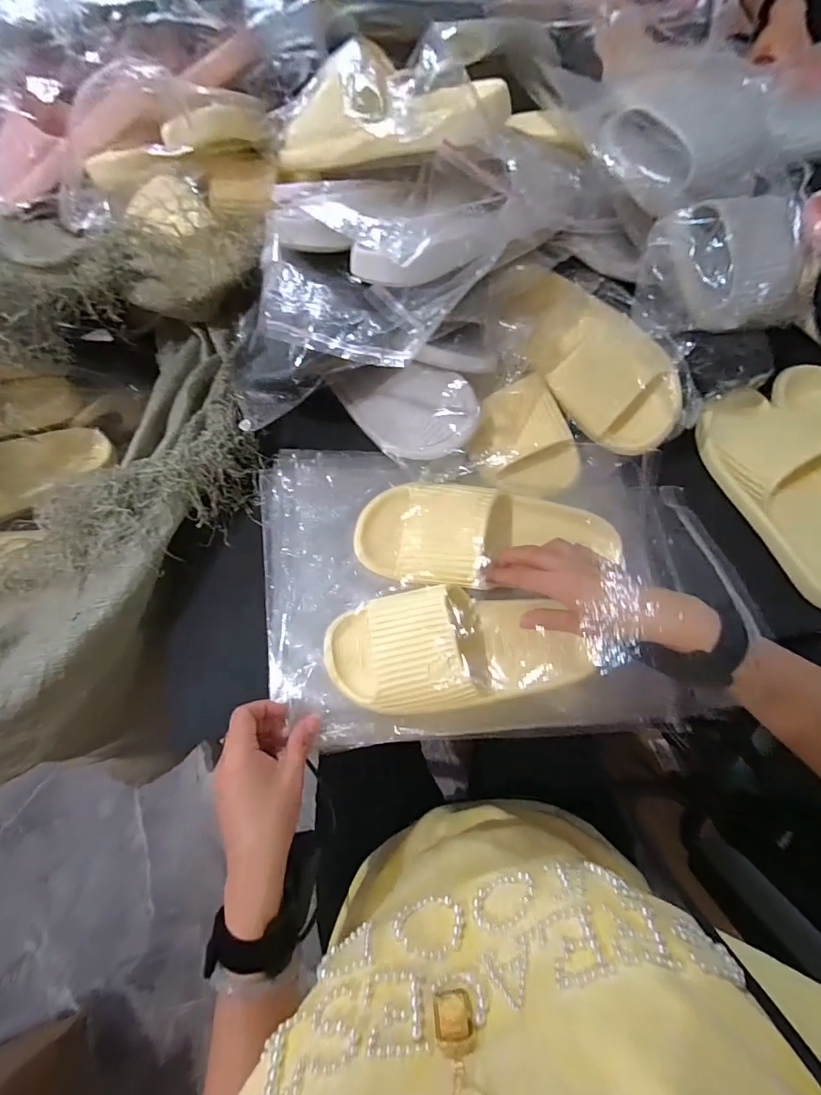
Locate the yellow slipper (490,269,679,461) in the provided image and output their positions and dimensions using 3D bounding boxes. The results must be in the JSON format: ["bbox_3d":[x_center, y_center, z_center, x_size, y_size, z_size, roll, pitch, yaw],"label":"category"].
[{"bbox_3d":[0.183,-0.191,0.450,0.217,0.054,0.101,41,108,-9],"label":"yellow slipper"}]

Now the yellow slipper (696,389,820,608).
[{"bbox_3d":[0.404,-0.065,0.462,0.112,0.059,0.266,-11,70,-4],"label":"yellow slipper"}]

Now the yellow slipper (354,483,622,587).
[{"bbox_3d":[0.073,-0.015,0.444,0.247,0.075,0.094,-3,69,-2],"label":"yellow slipper"}]

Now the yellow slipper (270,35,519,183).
[{"bbox_3d":[-0.027,-0.388,0.390,0.228,0.067,0.097,23,70,28],"label":"yellow slipper"}]

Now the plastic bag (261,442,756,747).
[{"bbox_3d":[0.056,0.031,0.422,0.414,0.095,0.277,0,70,1],"label":"plastic bag"}]

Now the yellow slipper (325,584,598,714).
[{"bbox_3d":[0.046,0.092,0.393,0.235,0.080,0.098,2,69,-6],"label":"yellow slipper"}]

